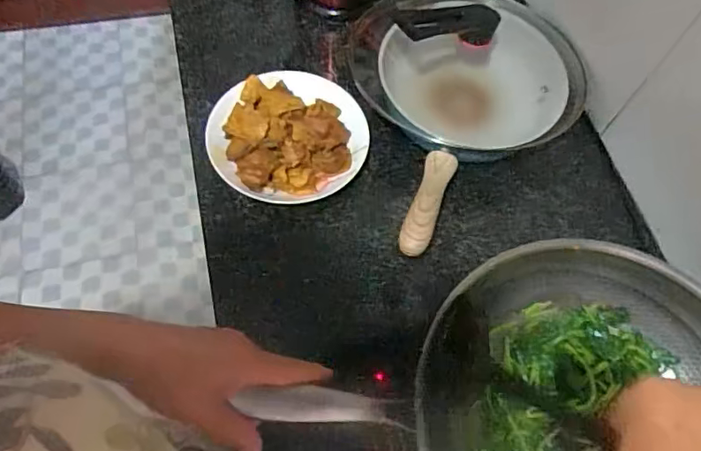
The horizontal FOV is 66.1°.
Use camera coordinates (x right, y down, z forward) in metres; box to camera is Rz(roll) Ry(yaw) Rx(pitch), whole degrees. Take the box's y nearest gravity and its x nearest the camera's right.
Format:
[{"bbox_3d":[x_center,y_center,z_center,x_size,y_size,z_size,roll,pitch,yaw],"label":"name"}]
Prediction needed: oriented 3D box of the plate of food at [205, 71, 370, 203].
[{"bbox_3d":[-0.080,-0.118,0.705,0.195,0.074,0.195,2,63,-4],"label":"plate of food"}]

